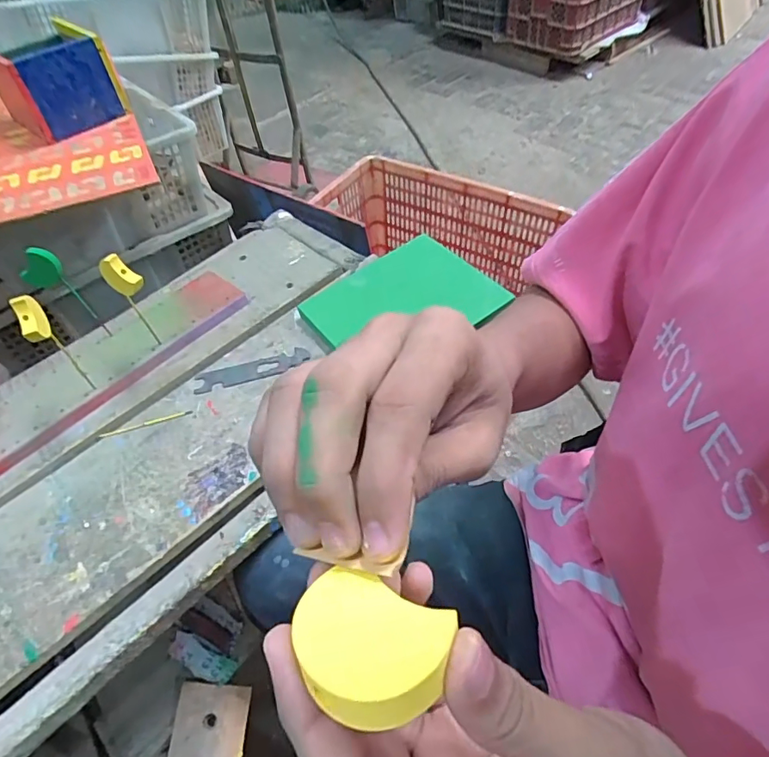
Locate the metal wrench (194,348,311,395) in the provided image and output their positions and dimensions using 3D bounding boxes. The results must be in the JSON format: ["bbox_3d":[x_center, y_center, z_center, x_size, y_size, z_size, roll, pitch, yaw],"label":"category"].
[{"bbox_3d":[-0.156,-0.009,0.590,0.136,0.004,0.032,-14,52,1],"label":"metal wrench"}]

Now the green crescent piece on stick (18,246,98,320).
[{"bbox_3d":[-0.387,-0.110,0.583,0.045,0.098,0.009,-13,51,-5],"label":"green crescent piece on stick"}]

